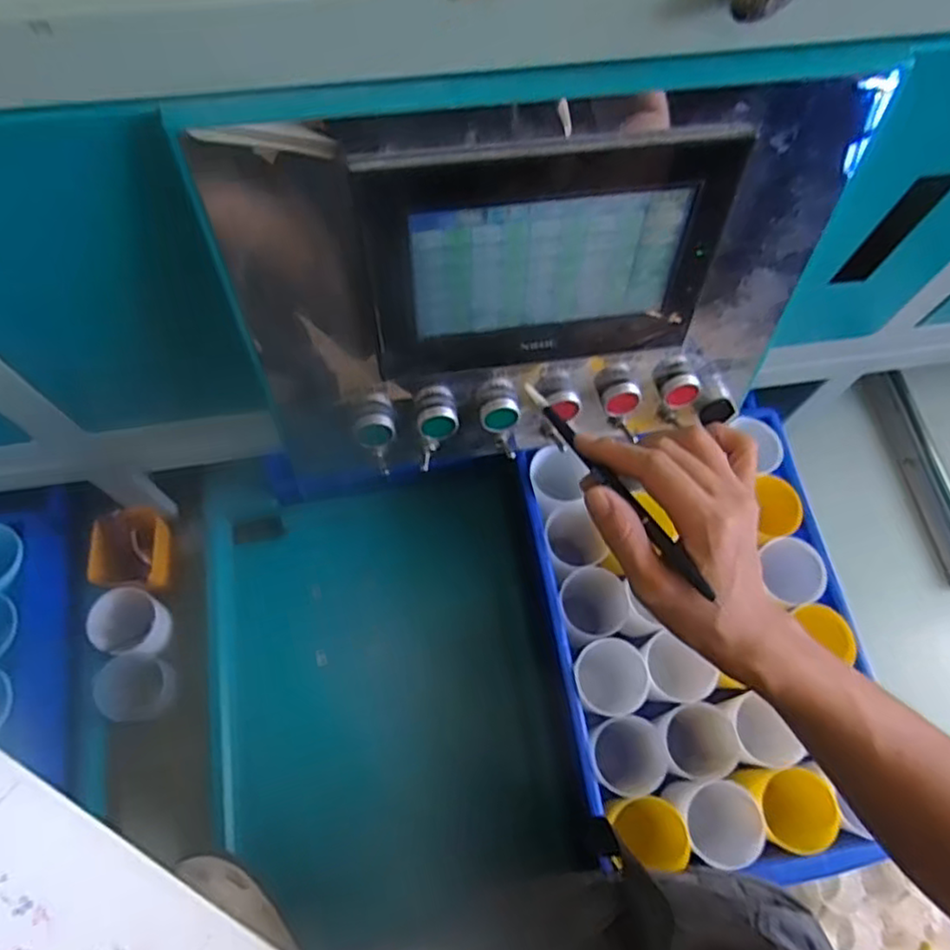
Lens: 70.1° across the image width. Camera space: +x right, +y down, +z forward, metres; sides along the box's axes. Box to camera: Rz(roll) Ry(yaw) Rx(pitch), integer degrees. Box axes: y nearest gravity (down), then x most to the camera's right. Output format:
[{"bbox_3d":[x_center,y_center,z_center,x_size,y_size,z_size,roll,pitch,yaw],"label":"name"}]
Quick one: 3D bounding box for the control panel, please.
[{"bbox_3d":[0.054,-0.103,0.420,0.324,0.238,0.075,-9,68,-6],"label":"control panel"}]

